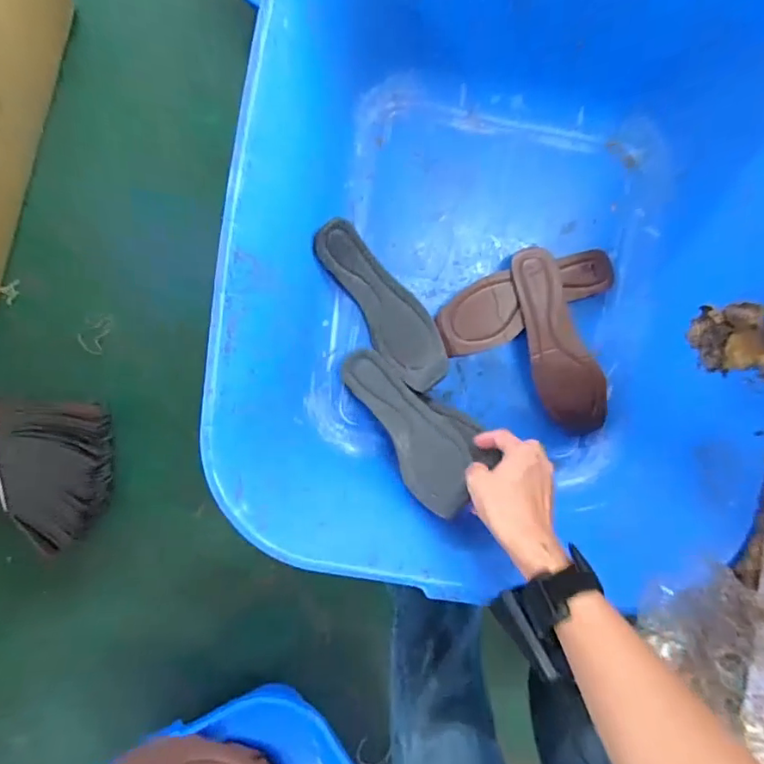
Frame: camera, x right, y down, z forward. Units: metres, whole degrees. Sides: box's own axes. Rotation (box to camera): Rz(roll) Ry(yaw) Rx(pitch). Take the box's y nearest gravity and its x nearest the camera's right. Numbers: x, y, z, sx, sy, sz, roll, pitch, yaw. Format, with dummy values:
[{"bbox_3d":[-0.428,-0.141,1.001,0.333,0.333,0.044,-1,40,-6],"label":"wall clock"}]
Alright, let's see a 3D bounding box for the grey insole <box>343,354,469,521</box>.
[{"bbox_3d":[0.030,0.046,0.584,0.069,0.027,0.213,-35,58,1],"label":"grey insole"}]

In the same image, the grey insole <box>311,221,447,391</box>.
[{"bbox_3d":[0.003,-0.087,0.609,0.069,0.044,0.207,-36,96,1],"label":"grey insole"}]

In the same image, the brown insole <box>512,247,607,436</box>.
[{"bbox_3d":[0.195,-0.041,0.614,0.068,0.029,0.218,-24,96,0],"label":"brown insole"}]

